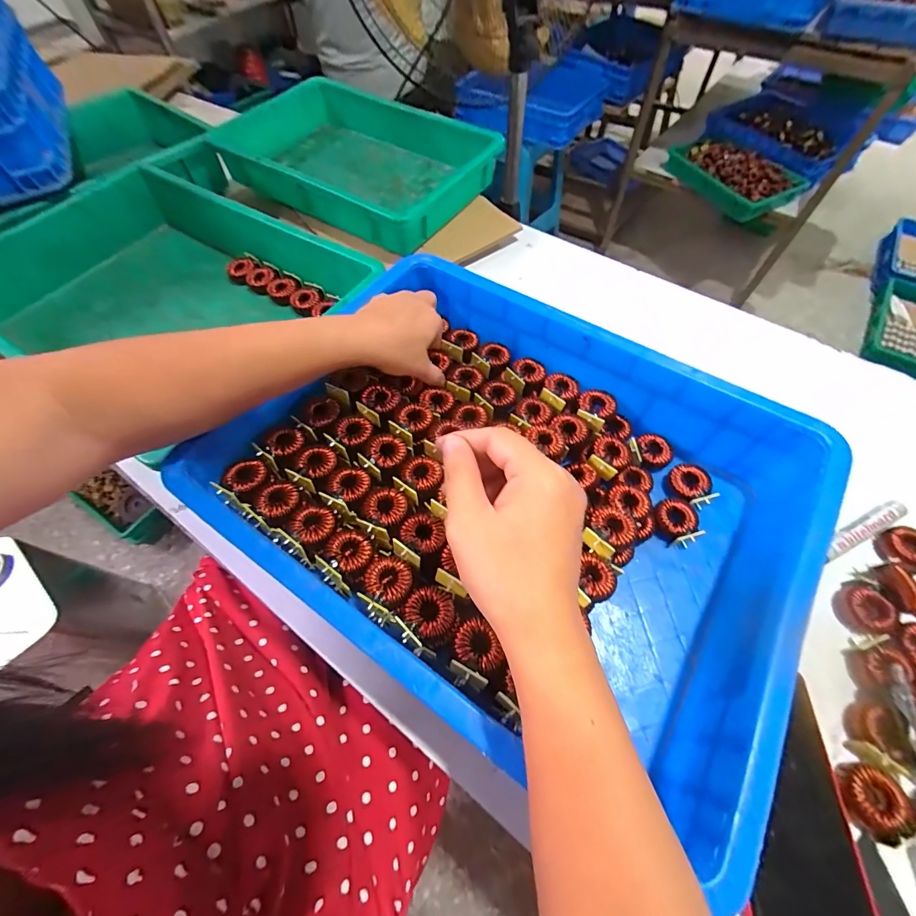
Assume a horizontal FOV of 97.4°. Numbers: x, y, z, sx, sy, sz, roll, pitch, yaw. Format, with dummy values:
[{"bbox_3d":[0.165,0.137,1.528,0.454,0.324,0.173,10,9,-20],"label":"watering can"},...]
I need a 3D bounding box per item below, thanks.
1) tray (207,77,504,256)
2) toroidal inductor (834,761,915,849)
[{"bbox_3d":[-0.149,-0.451,0.617,0.370,0.074,0.246,31,65,18],"label":"tray"},{"bbox_3d":[0.278,0.228,0.270,0.035,0.015,0.038,-1,59,1],"label":"toroidal inductor"}]

